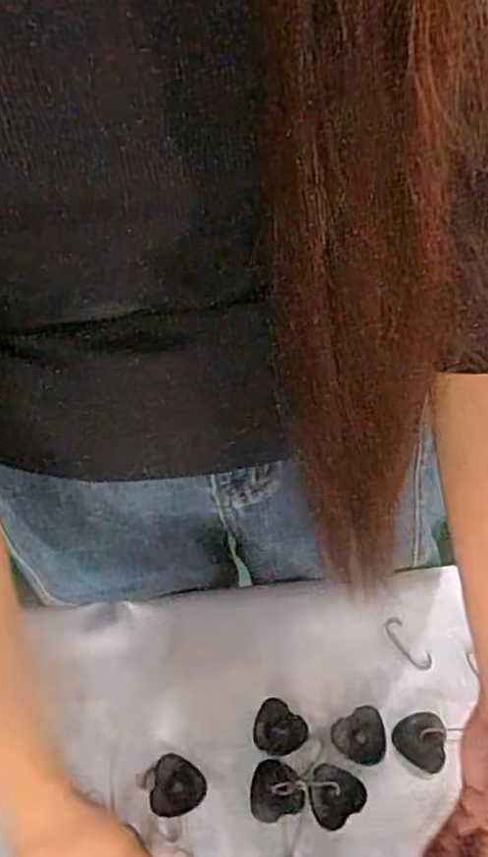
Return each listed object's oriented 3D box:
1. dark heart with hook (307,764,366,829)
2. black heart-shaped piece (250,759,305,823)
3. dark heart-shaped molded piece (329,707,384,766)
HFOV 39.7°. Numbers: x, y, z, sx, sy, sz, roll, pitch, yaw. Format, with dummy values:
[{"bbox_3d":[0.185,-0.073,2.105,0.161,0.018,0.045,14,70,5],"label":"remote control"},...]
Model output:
[{"bbox_3d":[0.057,0.231,0.428,0.034,0.004,0.033,0,55,1],"label":"dark heart with hook"},{"bbox_3d":[0.020,0.229,0.431,0.033,0.008,0.033,-8,55,-5],"label":"black heart-shaped piece"},{"bbox_3d":[0.078,0.204,0.447,0.035,0.004,0.033,0,55,1],"label":"dark heart-shaped molded piece"}]

